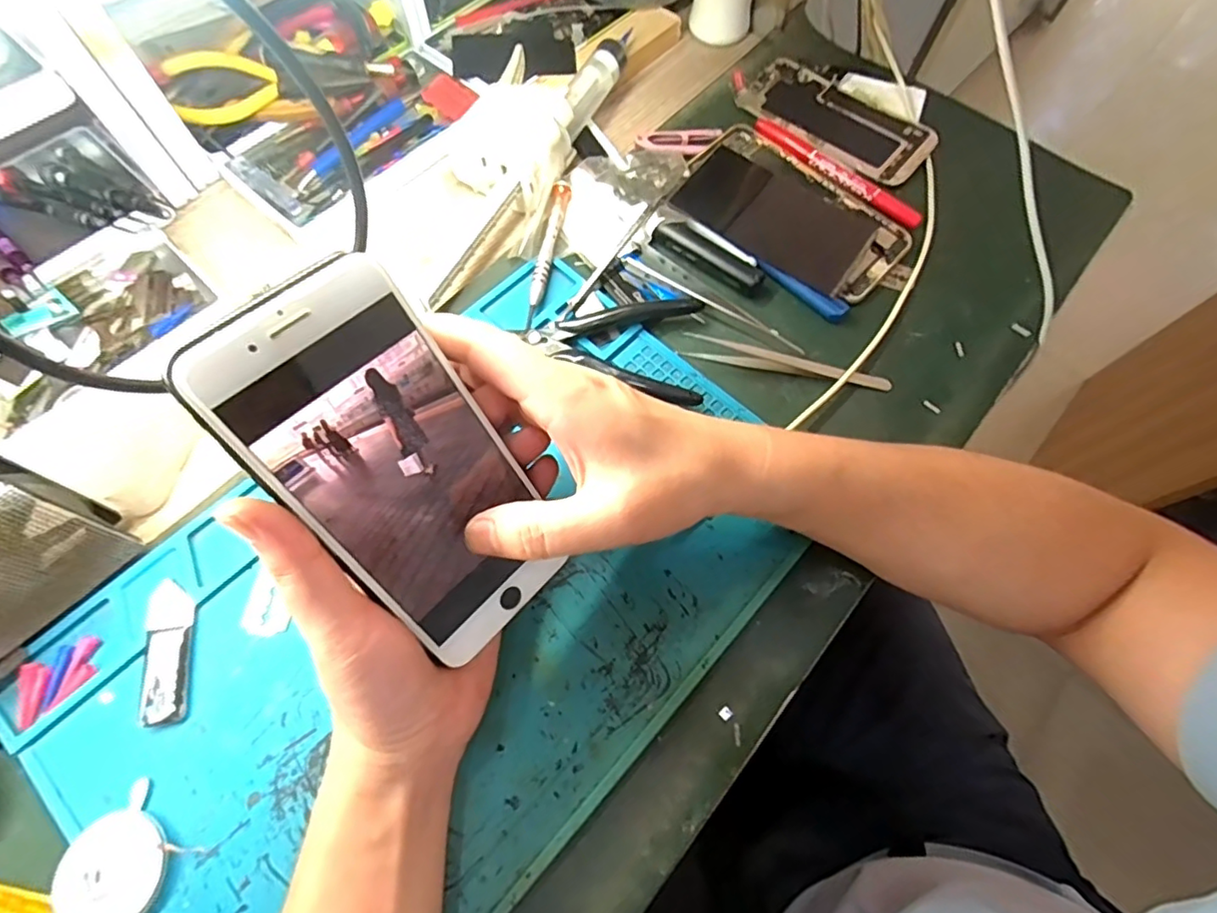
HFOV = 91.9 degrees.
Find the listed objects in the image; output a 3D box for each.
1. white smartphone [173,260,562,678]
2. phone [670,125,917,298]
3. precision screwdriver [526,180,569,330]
[{"bbox_3d":[-0.074,0.009,0.224,0.074,0.154,0.004,-44,32,-24],"label":"white smartphone"},{"bbox_3d":[0.130,-0.174,0.411,0.157,0.008,0.088,36,70,12],"label":"phone"},{"bbox_3d":[-0.041,-0.132,0.382,0.010,0.014,0.109,11,67,2],"label":"precision screwdriver"}]

